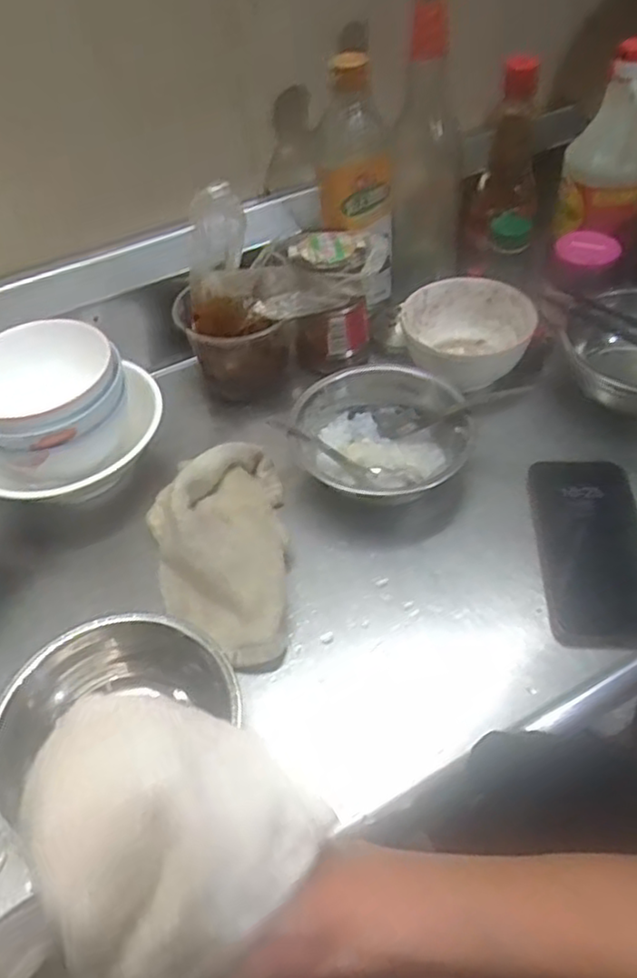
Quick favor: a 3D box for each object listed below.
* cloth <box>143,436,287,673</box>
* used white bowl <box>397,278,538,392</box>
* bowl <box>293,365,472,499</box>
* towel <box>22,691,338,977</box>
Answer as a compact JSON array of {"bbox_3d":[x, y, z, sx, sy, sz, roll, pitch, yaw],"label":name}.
[{"bbox_3d":[-0.074,0.043,0.526,0.105,0.052,0.184,-9,48,-5],"label":"cloth"},{"bbox_3d":[0.140,-0.143,0.665,0.121,0.052,0.116,-22,51,-16],"label":"used white bowl"},{"bbox_3d":[0.053,-0.046,0.589,0.143,0.063,0.130,-2,48,2],"label":"bowl"},{"bbox_3d":[-0.034,0.160,0.251,0.083,0.185,0.067,-16,17,-10],"label":"towel"}]

